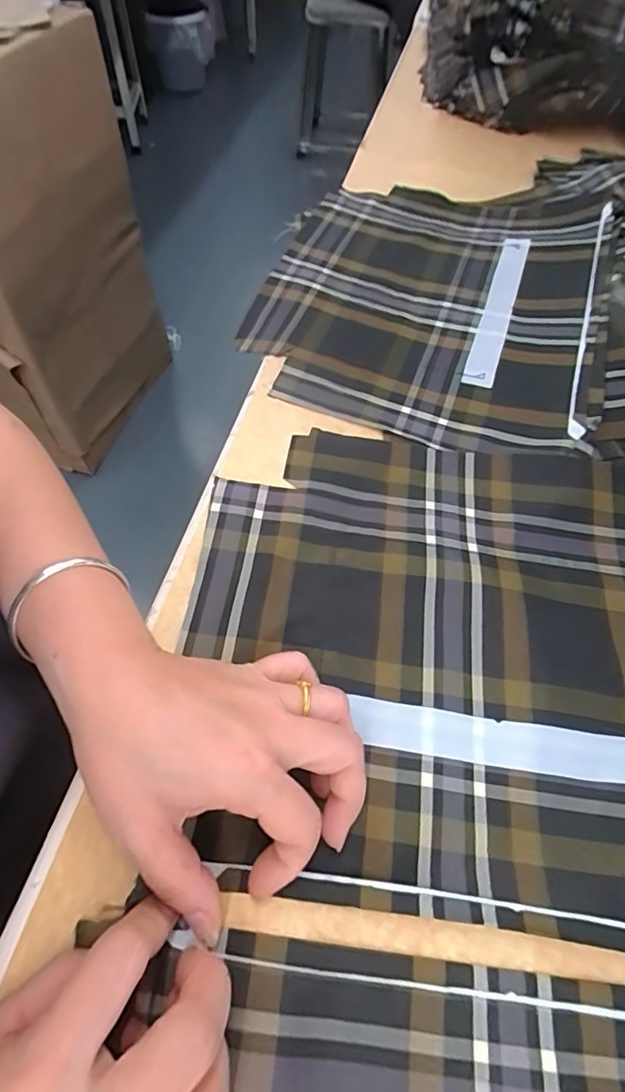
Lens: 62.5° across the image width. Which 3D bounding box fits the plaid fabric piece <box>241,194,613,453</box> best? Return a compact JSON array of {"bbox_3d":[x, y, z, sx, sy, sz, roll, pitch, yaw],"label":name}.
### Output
[{"bbox_3d":[0.103,-0.235,0.452,0.273,0.035,0.341,17,59,7],"label":"plaid fabric piece"}]

